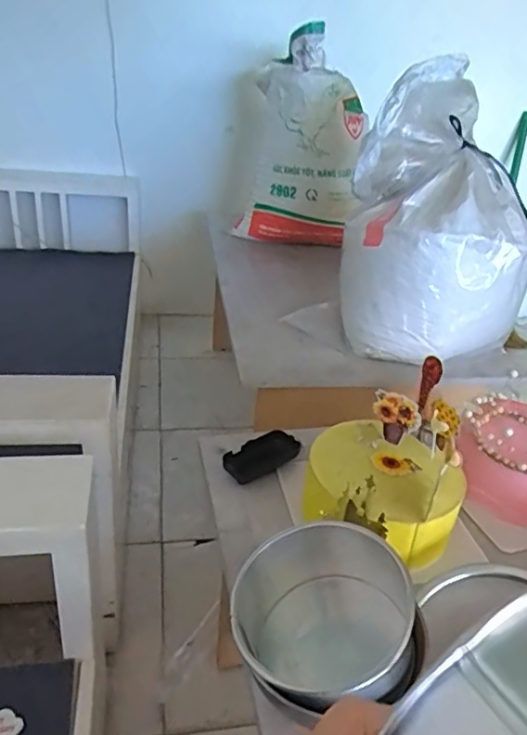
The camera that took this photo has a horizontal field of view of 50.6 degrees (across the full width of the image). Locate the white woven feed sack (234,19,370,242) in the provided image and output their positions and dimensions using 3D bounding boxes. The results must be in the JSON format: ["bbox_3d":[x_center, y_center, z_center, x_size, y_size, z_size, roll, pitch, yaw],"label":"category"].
[{"bbox_3d":[0.113,-0.618,1.540,0.319,0.470,0.304,9,29,7],"label":"white woven feed sack"}]

